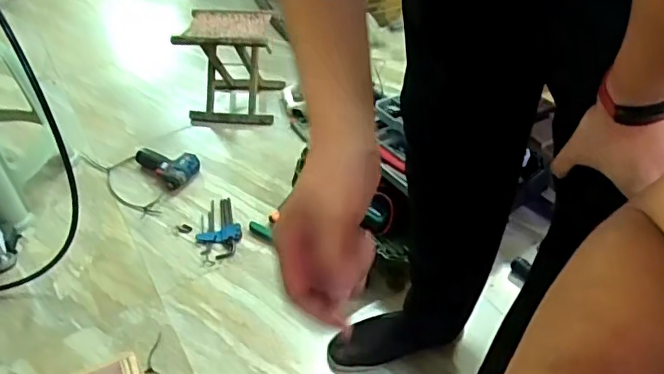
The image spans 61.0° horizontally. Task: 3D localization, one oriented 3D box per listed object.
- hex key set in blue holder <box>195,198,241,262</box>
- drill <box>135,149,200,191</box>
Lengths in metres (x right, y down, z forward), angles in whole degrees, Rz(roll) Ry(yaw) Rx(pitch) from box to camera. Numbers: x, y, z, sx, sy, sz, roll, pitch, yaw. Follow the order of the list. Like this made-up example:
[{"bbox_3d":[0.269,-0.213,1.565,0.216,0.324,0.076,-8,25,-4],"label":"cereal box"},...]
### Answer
[{"bbox_3d":[-0.280,0.098,1.400,0.107,0.016,0.210,-7,39,-3],"label":"hex key set in blue holder"},{"bbox_3d":[-0.455,-0.064,1.572,0.116,0.068,0.215,-30,45,-28],"label":"drill"}]

